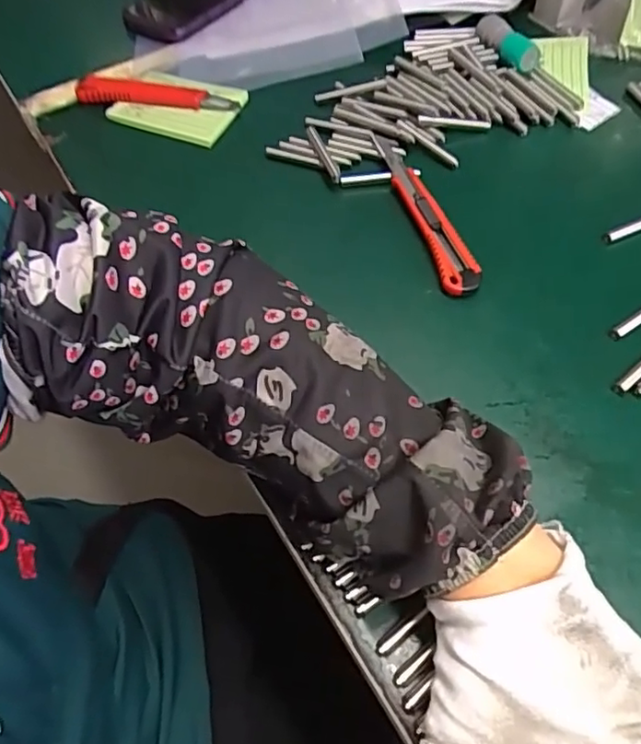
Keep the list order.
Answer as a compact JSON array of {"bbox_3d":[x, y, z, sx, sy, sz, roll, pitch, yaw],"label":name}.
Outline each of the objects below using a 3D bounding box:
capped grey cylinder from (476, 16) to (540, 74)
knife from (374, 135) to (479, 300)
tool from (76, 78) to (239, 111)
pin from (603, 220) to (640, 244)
[{"bbox_3d":[0.155,-0.274,0.501,0.016,0.017,0.070,-24,60,-12],"label":"capped grey cylinder"},{"bbox_3d":[0.071,-0.115,0.417,0.024,0.010,0.157,-14,58,-7],"label":"knife"},{"bbox_3d":[-0.134,-0.227,0.492,0.133,0.012,0.019,8,58,7],"label":"tool"},{"bbox_3d":[0.216,-0.100,0.407,0.060,0.005,0.008,-21,61,-11],"label":"pin"}]

